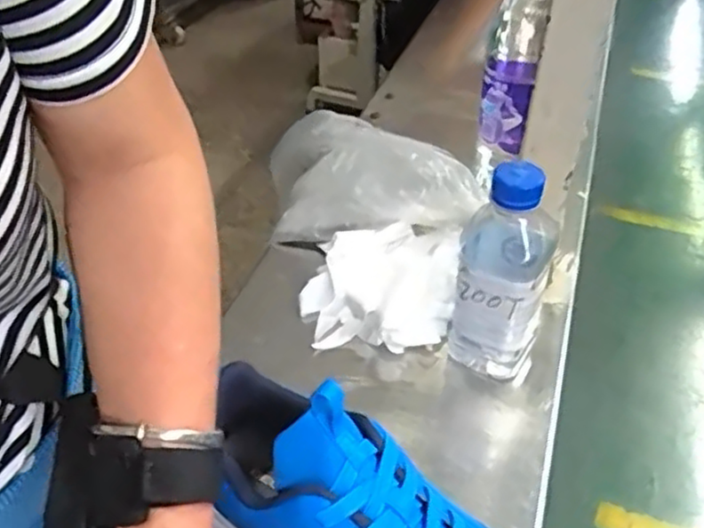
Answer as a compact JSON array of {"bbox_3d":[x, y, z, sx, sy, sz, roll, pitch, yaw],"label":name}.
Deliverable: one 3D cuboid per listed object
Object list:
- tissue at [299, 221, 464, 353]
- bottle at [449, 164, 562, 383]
[{"bbox_3d":[0.024,0.019,0.576,0.123,0.034,0.121,2,39,4],"label":"tissue"},{"bbox_3d":[0.106,0.004,0.487,0.061,0.163,0.065,10,40,12],"label":"bottle"}]

